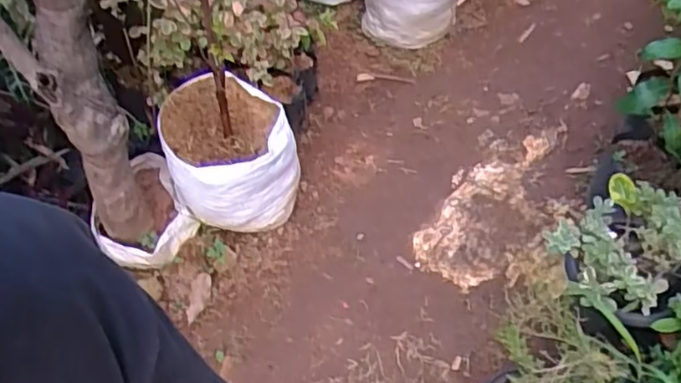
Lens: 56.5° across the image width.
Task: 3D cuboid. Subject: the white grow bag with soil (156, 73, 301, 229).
[{"bbox_3d":[-0.318,-0.110,1.831,0.349,0.272,0.372,-15,54,-14],"label":"white grow bag with soil"}]

